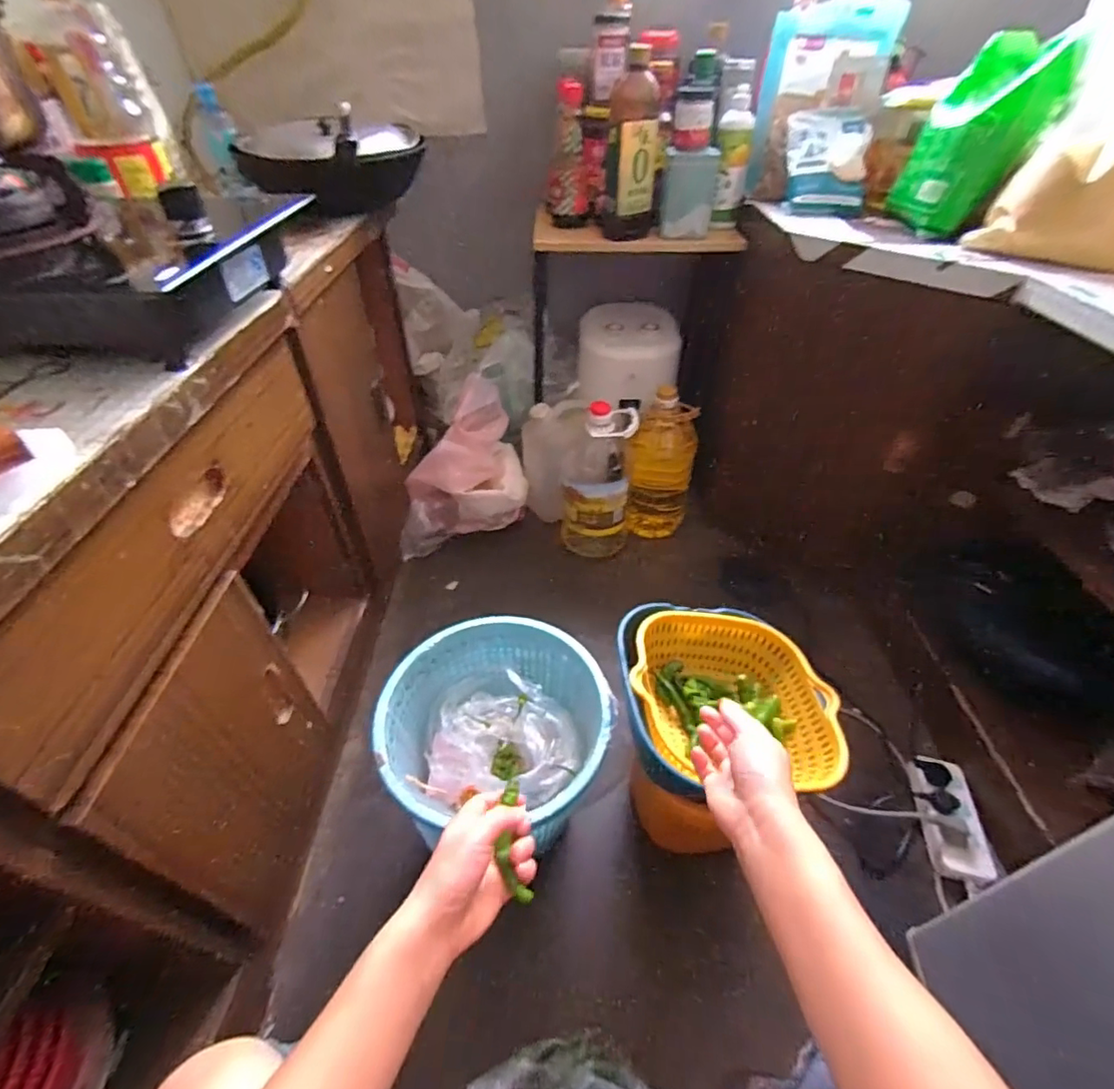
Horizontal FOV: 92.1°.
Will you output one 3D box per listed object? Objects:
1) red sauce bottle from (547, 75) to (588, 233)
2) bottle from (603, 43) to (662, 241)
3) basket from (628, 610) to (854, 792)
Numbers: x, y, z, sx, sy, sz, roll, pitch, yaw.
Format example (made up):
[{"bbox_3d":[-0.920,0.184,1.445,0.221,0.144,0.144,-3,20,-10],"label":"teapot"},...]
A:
[{"bbox_3d":[0.020,-0.716,1.000,0.073,0.221,0.063,-1,42,-1],"label":"red sauce bottle"},{"bbox_3d":[0.131,-0.685,0.944,0.090,0.253,0.093,2,42,3],"label":"bottle"},{"bbox_3d":[0.210,0.178,0.662,0.242,0.108,0.211,2,42,3],"label":"basket"}]

